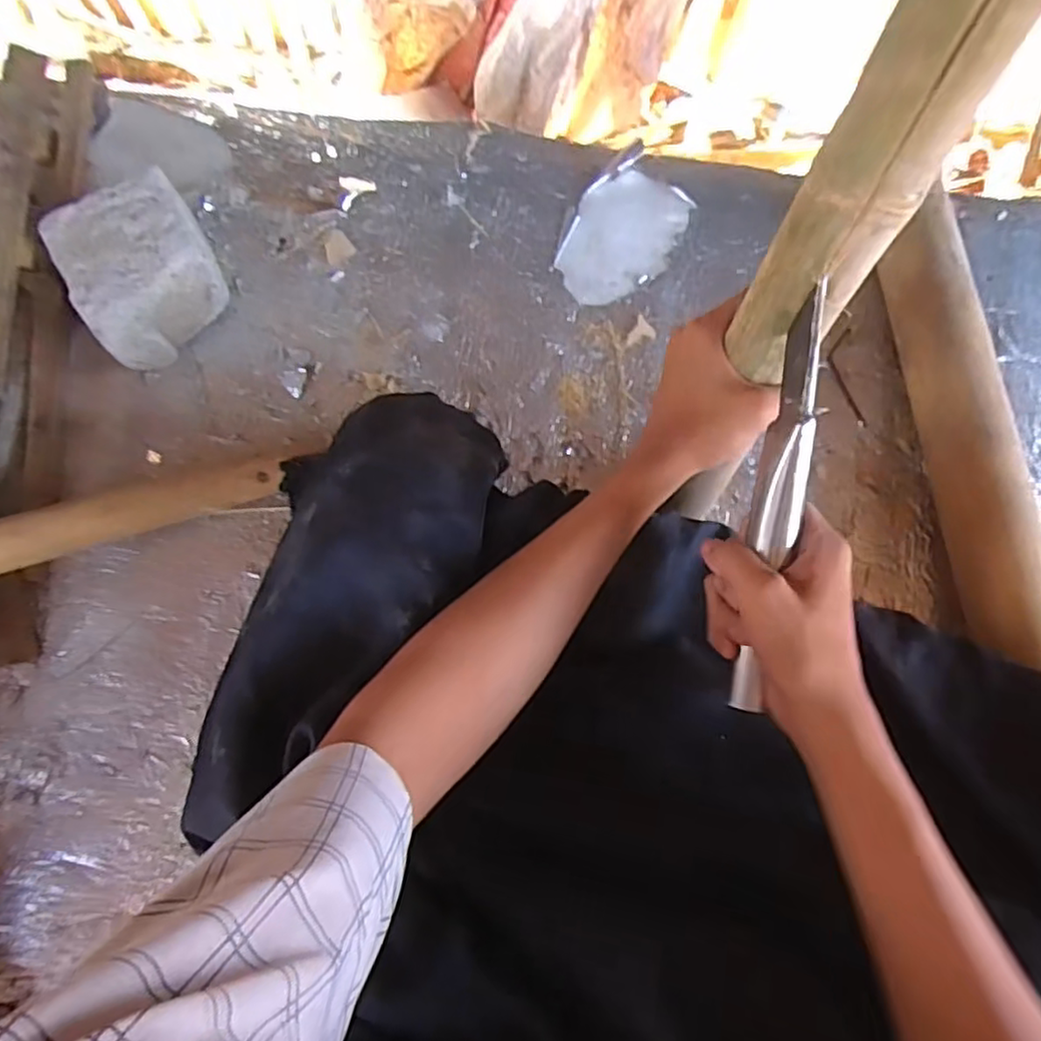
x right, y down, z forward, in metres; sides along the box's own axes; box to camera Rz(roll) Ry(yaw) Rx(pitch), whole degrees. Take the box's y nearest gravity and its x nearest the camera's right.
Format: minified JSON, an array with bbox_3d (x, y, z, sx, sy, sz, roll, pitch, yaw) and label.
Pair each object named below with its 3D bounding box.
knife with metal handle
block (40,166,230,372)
[{"bbox_3d":[0.155,-0.009,0.406,0.024,0.028,0.252,7,97,0],"label":"knife with metal handle"},{"bbox_3d":[-0.332,-0.222,0.600,0.121,0.085,0.133,-30,80,-8],"label":"block"}]

